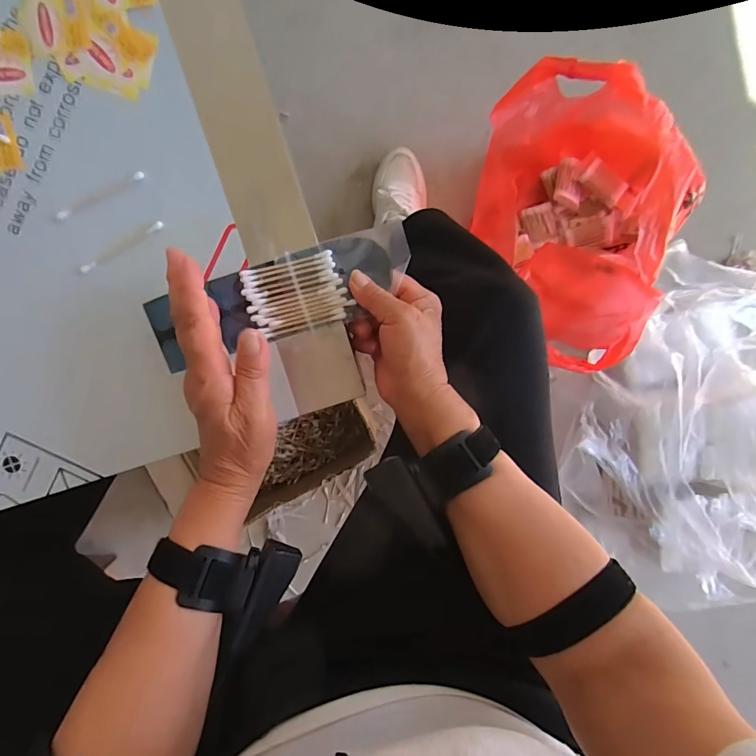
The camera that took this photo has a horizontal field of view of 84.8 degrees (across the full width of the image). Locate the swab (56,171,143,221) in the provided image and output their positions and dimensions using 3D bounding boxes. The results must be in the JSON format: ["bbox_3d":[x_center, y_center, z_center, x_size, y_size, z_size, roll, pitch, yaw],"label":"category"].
[{"bbox_3d":[-0.212,-0.139,0.315,0.074,0.004,0.007,-26,96,-2],"label":"swab"}]

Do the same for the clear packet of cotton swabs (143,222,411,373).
[{"bbox_3d":[-0.075,-0.064,0.331,0.211,0.009,0.061,-19,96,1],"label":"clear packet of cotton swabs"}]

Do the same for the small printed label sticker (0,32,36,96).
[{"bbox_3d":[-0.275,-0.231,0.303,0.042,0.004,0.041,4,96,-3],"label":"small printed label sticker"}]

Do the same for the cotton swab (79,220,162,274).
[{"bbox_3d":[-0.200,-0.103,0.322,0.072,0.007,0.008,-30,97,-1],"label":"cotton swab"}]

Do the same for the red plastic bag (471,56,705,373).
[{"bbox_3d":[0.325,-0.251,0.651,0.278,0.178,0.411,-19,97,0],"label":"red plastic bag"}]

